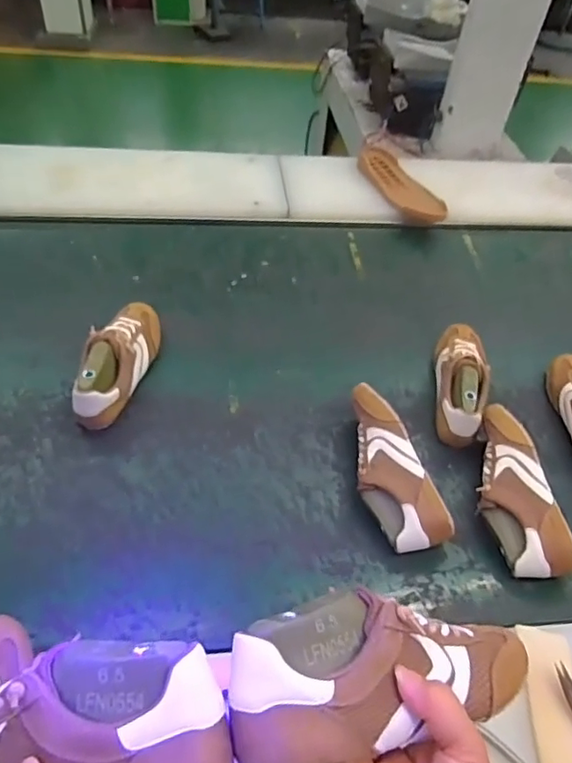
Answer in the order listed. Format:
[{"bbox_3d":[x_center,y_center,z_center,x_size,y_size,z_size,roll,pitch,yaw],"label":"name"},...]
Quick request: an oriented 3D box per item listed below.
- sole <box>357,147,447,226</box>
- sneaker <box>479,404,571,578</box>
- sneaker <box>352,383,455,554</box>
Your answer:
[{"bbox_3d":[0.255,-0.447,1.258,0.093,0.045,0.286,-23,56,-23],"label":"sole"},{"bbox_3d":[0.303,0.145,0.739,0.081,0.072,0.234,-2,50,-9],"label":"sneaker"},{"bbox_3d":[0.133,0.119,0.750,0.082,0.077,0.233,-12,52,-16],"label":"sneaker"}]

